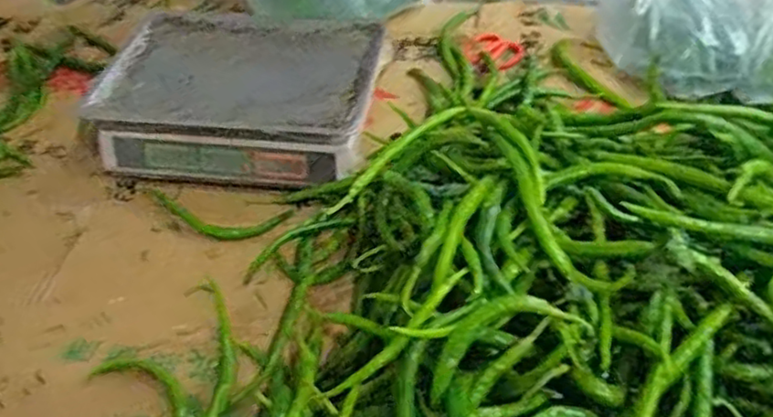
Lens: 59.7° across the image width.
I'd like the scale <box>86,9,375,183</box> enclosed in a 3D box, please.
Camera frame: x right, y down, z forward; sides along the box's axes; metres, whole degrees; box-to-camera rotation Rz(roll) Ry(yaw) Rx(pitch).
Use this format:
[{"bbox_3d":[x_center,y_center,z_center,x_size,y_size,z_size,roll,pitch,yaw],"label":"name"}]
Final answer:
[{"bbox_3d":[-0.185,-0.139,0.864,0.344,0.101,0.224,4,45,7],"label":"scale"}]

